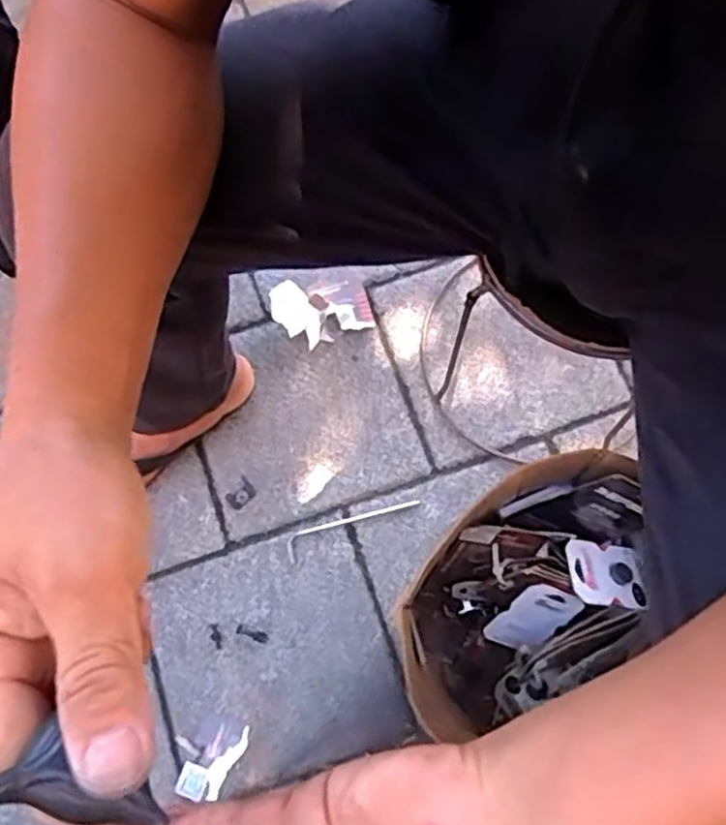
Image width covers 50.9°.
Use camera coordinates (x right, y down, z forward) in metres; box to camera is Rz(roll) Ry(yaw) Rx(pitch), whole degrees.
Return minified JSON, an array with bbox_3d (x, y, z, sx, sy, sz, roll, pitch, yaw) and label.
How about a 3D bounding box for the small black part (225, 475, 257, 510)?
[{"bbox_3d":[-0.143,0.095,0.890,0.027,0.005,0.034,42,78,14],"label":"small black part"}]

